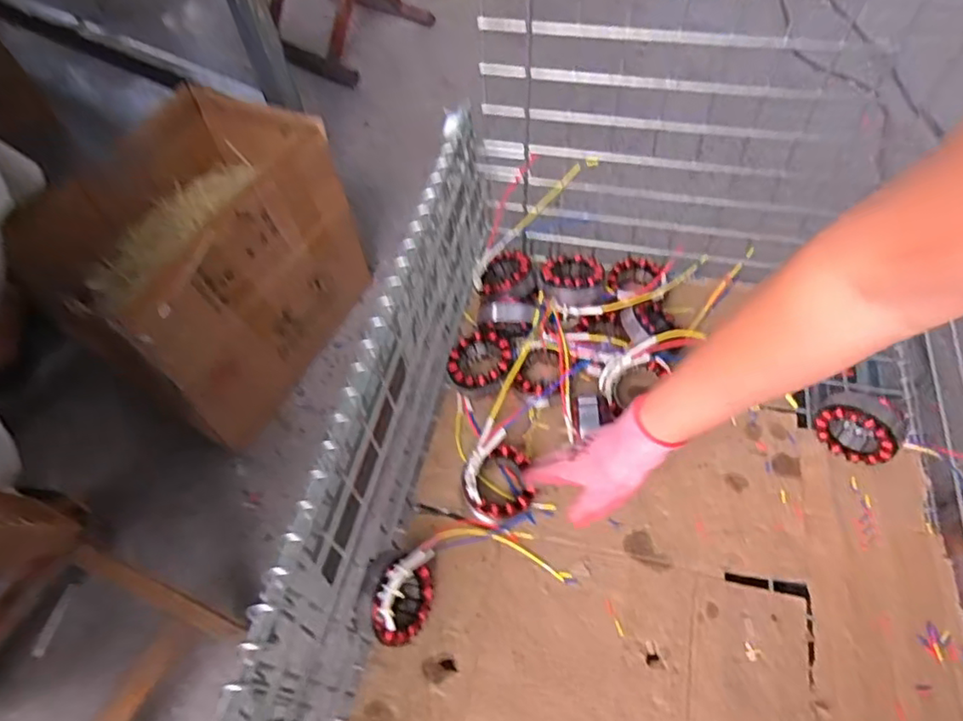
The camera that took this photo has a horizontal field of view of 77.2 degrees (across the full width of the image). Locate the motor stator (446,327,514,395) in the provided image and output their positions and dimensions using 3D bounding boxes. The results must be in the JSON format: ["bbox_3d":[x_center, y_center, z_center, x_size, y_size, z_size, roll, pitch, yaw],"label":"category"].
[{"bbox_3d":[0.000,0.002,0.766,0.080,0.055,0.085,-2,58,3],"label":"motor stator"}]

